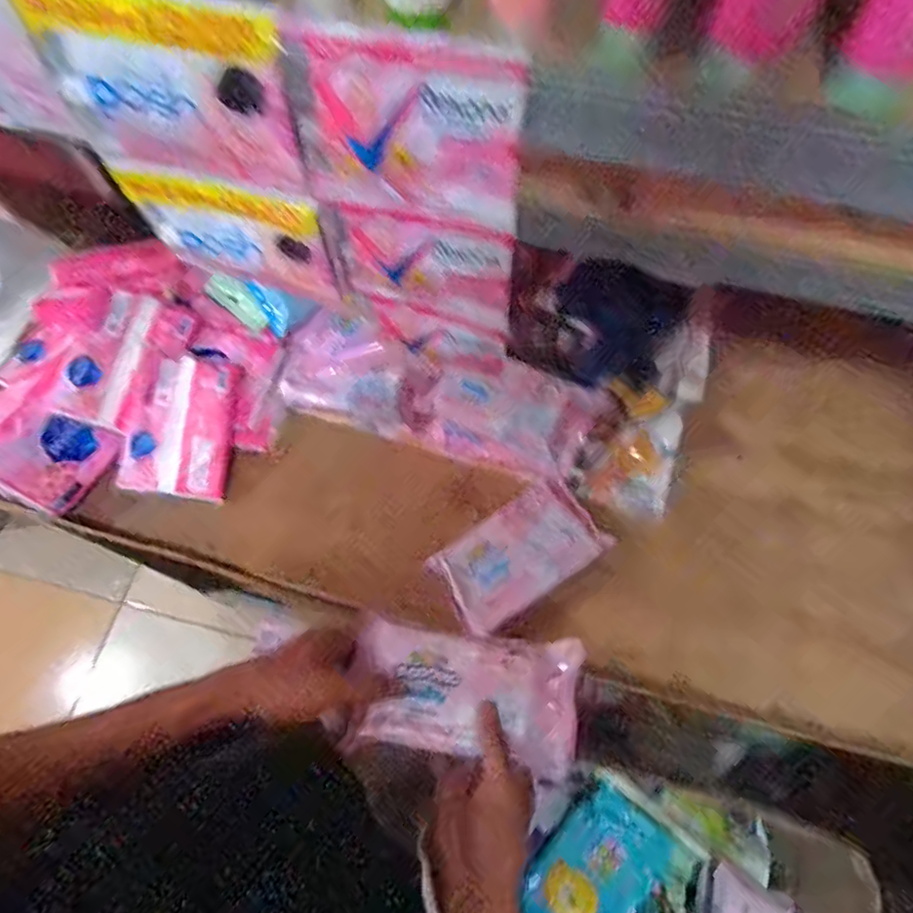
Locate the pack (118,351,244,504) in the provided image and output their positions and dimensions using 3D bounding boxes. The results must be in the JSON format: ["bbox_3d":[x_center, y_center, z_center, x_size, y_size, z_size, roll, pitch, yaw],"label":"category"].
[{"bbox_3d":[-0.302,-0.034,0.672,0.106,0.035,0.157,14,92,-15],"label":"pack"}]

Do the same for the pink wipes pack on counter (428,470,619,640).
[{"bbox_3d":[0.068,0.103,0.634,0.176,0.043,0.098,-33,72,-12],"label":"pink wipes pack on counter"}]

